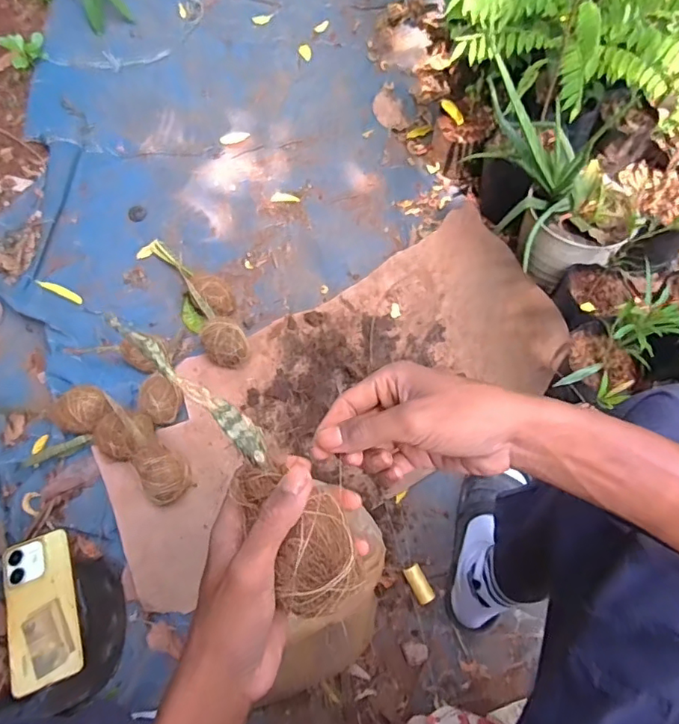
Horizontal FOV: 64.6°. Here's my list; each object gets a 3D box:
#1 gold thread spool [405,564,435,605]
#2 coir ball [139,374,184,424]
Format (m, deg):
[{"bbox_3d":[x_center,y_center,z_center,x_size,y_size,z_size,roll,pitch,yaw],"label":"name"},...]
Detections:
[{"bbox_3d":[0.117,0.325,0.785,0.026,0.023,0.054,-26,64,-13],"label":"gold thread spool"},{"bbox_3d":[-0.292,0.061,0.886,0.070,0.051,0.077,-39,68,-19],"label":"coir ball"}]

